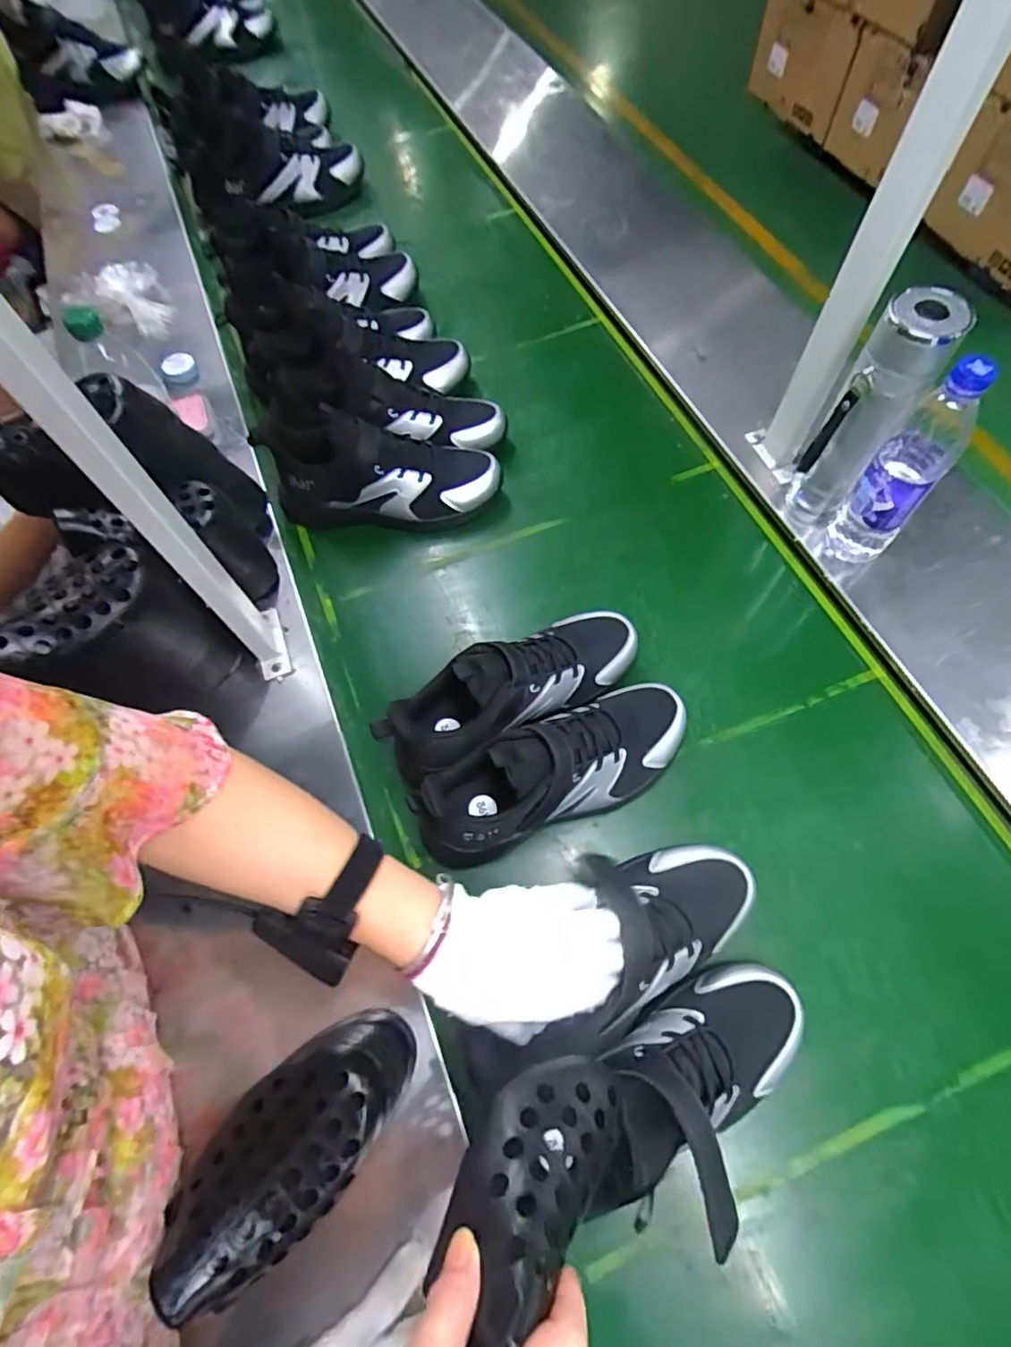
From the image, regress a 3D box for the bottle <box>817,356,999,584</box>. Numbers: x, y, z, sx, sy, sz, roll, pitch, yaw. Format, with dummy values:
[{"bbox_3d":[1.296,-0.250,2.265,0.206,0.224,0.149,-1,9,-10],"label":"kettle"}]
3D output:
[{"bbox_3d":[0.399,-0.195,0.598,0.065,0.253,0.058,35,71,17],"label":"bottle"}]

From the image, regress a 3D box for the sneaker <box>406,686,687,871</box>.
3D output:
[{"bbox_3d":[0.053,0.097,0.567,0.289,0.120,0.098,-20,65,-20],"label":"sneaker"}]

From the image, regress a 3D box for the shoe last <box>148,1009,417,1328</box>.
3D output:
[{"bbox_3d":[-0.136,0.308,0.392,0.082,0.078,0.189,37,50,18],"label":"shoe last"}]

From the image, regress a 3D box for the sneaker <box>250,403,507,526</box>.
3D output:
[{"bbox_3d":[-0.145,-0.253,0.708,0.269,0.125,0.105,2,65,4],"label":"sneaker"}]

